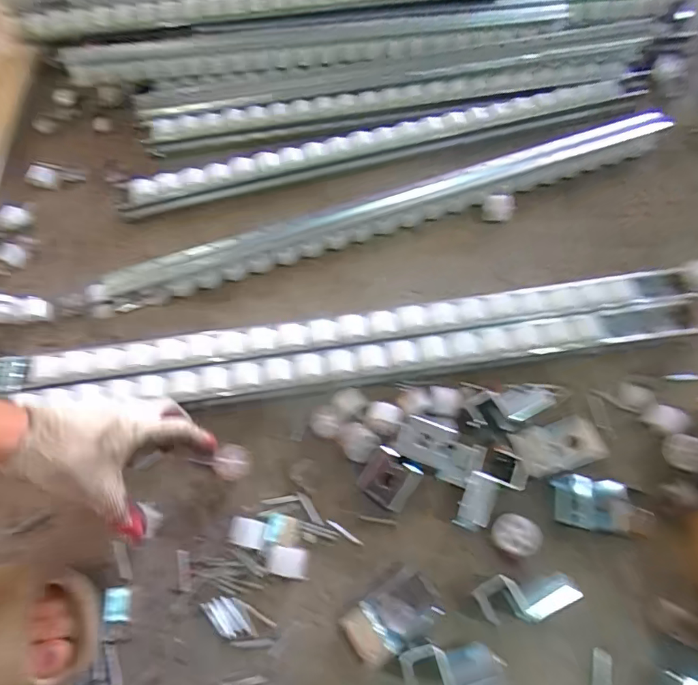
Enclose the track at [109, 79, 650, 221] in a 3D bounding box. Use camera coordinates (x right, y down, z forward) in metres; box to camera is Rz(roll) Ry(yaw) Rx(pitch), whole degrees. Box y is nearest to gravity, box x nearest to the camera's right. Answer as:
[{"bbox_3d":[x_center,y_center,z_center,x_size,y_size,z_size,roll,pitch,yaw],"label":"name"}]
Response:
[{"bbox_3d":[0.048,-0.299,0.705,0.779,0.034,0.048,-12,63,-5],"label":"track"}]

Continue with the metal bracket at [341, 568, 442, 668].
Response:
[{"bbox_3d":[0.040,0.254,0.440,0.087,0.027,0.050,-33,66,-13],"label":"metal bracket"}]

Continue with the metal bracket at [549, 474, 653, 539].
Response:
[{"bbox_3d":[0.251,0.162,0.471,0.088,0.031,0.045,9,64,8],"label":"metal bracket"}]

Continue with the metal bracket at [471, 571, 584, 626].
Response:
[{"bbox_3d":[0.160,0.234,0.435,0.090,0.046,0.036,-4,63,1],"label":"metal bracket"}]

